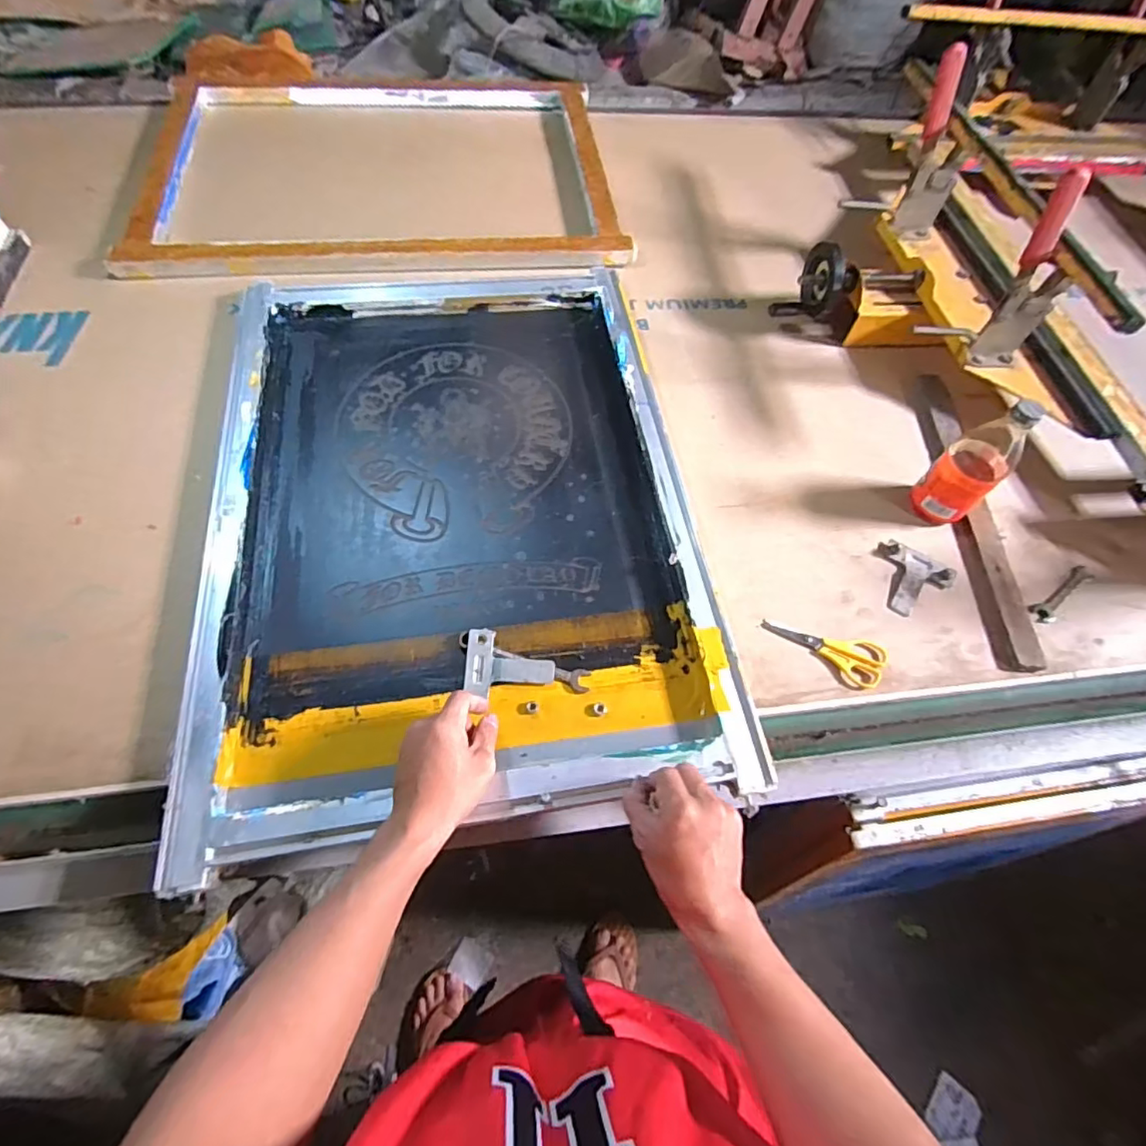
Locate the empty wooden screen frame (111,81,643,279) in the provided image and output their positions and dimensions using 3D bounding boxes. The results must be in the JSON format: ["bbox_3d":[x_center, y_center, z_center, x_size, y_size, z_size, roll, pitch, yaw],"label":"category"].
[{"bbox_3d":[-0.317,-0.678,0.977,0.747,0.027,0.557,-7,62,-7],"label":"empty wooden screen frame"}]

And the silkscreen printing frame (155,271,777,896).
[{"bbox_3d":[-0.135,-0.101,0.693,0.530,0.035,0.741,-7,62,-7],"label":"silkscreen printing frame"}]

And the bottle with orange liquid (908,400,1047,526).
[{"bbox_3d":[0.455,-0.124,0.659,0.067,0.167,0.066,-39,70,-22],"label":"bottle with orange liquid"}]

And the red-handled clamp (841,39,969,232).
[{"bbox_3d":[0.494,-0.602,0.828,0.139,0.214,0.053,24,62,9],"label":"red-handled clamp"}]

